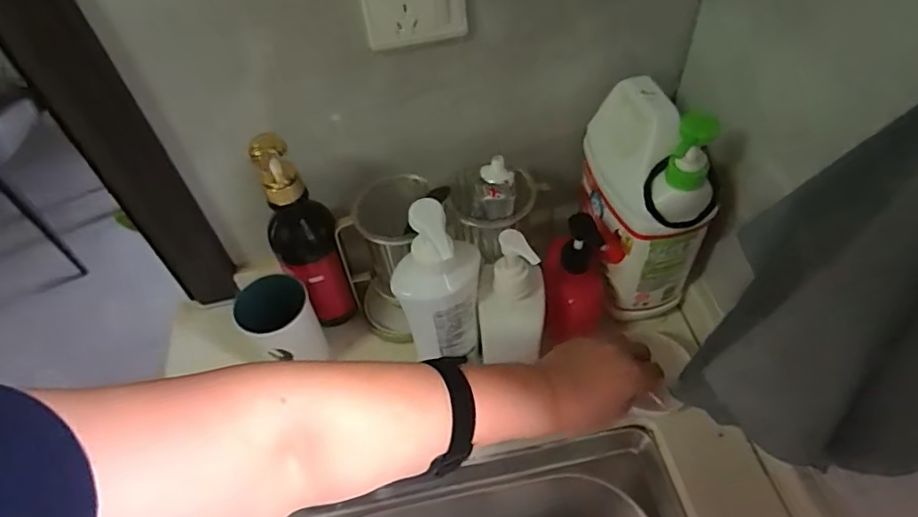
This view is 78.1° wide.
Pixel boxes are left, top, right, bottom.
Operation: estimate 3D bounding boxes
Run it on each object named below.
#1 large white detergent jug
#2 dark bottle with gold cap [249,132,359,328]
[{"bbox_3d":[0.176,-0.062,0.549,0.084,0.233,0.139,-7,51,0],"label":"large white detergent jug"},{"bbox_3d":[-0.151,-0.017,0.555,0.060,0.220,0.052,-27,54,-15],"label":"dark bottle with gold cap"}]

